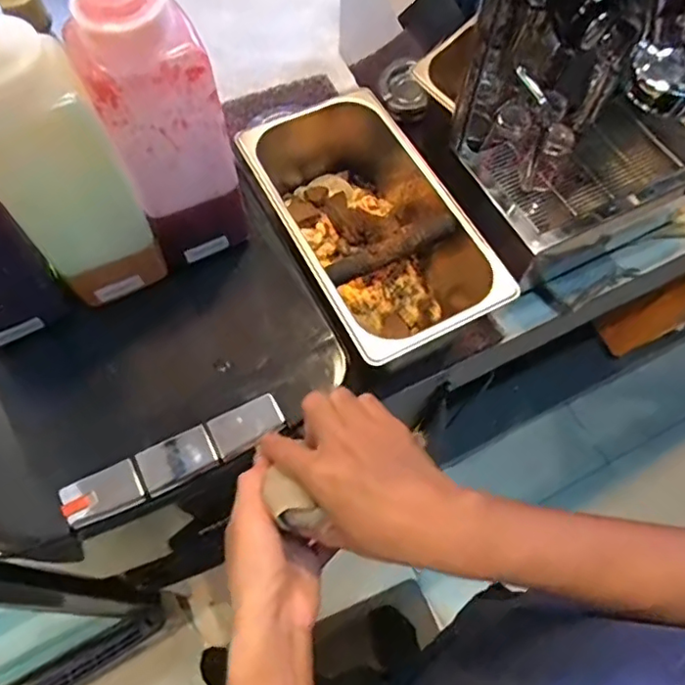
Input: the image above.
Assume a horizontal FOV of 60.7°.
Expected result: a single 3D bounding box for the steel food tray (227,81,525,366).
[{"bbox_3d":[0.021,-0.128,0.674,0.181,0.128,0.337,-25,68,-13],"label":"steel food tray"}]

